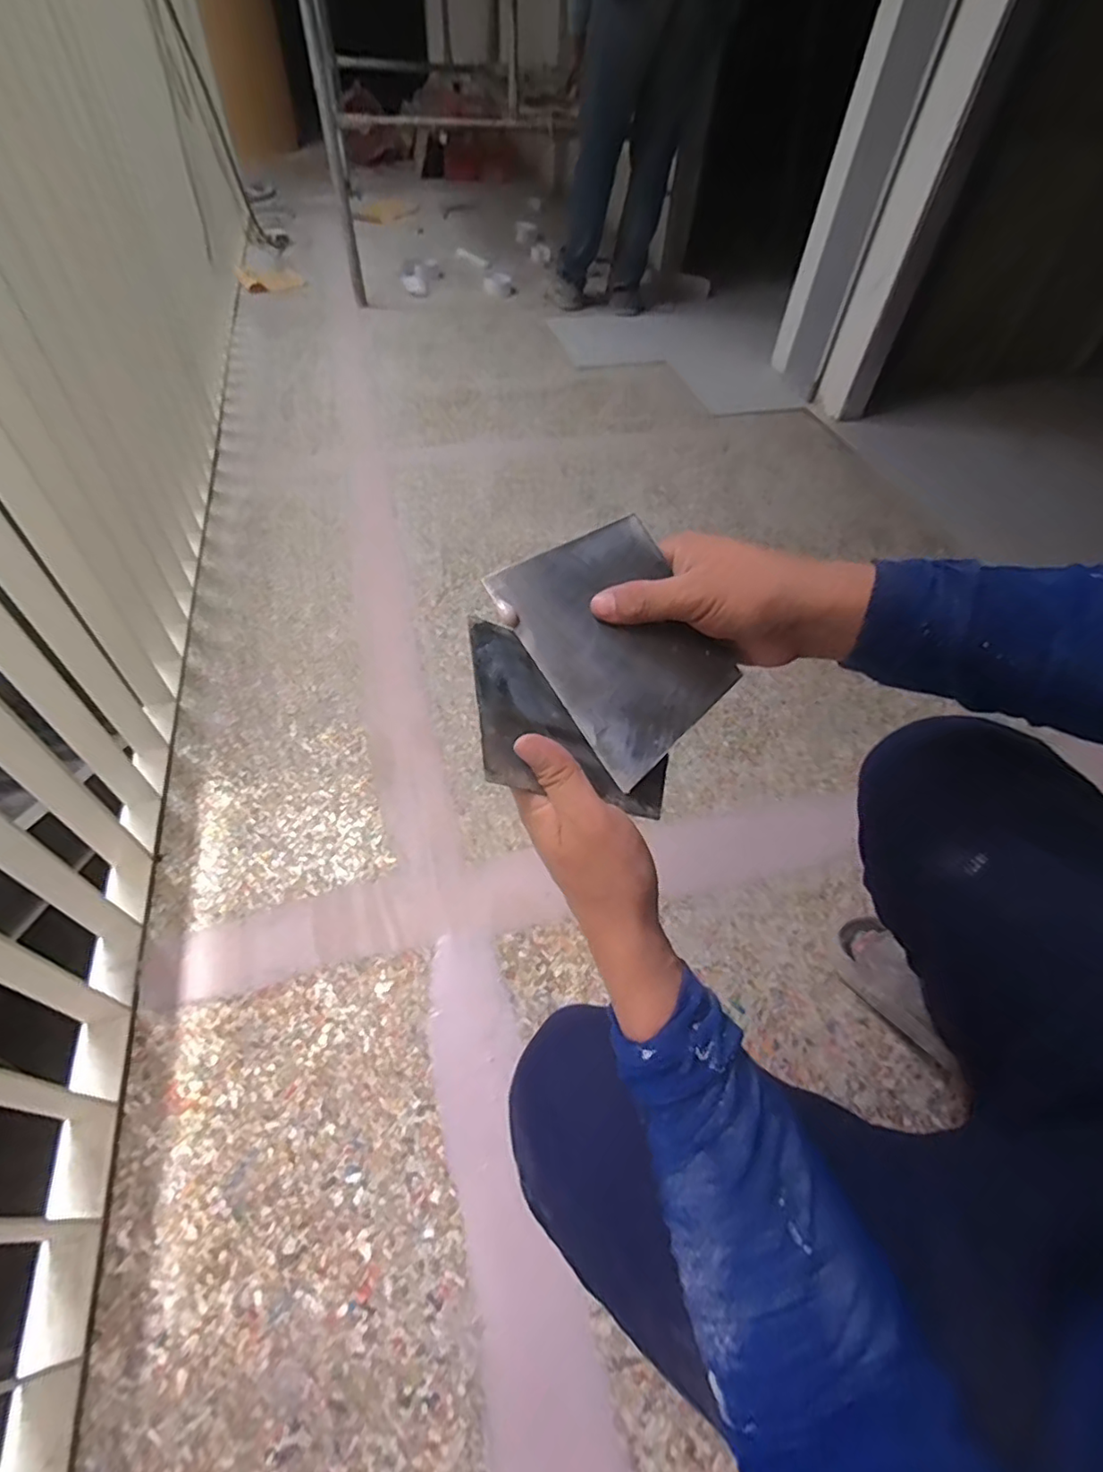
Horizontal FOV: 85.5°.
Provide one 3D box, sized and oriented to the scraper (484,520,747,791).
[{"bbox_3d":[0.039,-0.055,0.349,0.092,0.004,0.139,-33,90,4],"label":"scraper"}]

